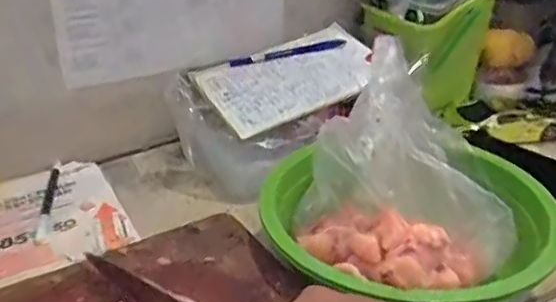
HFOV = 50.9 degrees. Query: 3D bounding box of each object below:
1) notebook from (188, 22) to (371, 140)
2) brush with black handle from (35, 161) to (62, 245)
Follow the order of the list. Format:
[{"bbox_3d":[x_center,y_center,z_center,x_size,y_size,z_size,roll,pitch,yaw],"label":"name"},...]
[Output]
[{"bbox_3d":[0.017,-0.090,0.682,0.201,0.008,0.148,-22,40,-16],"label":"notebook"},{"bbox_3d":[-0.240,0.049,0.611,0.012,0.010,0.134,-3,29,-10],"label":"brush with black handle"}]

